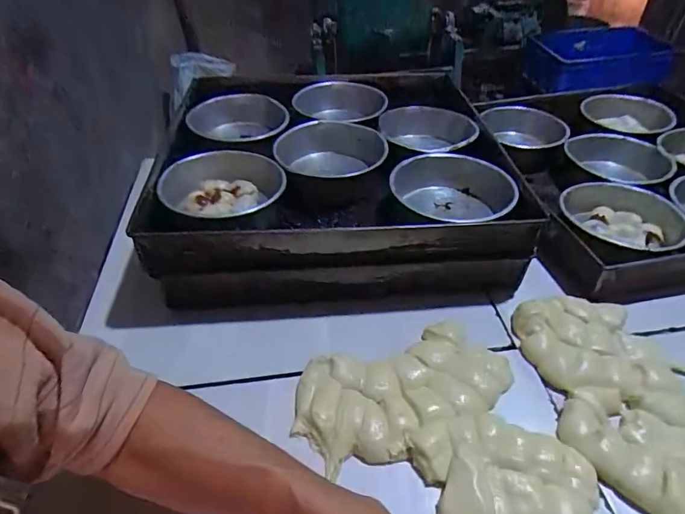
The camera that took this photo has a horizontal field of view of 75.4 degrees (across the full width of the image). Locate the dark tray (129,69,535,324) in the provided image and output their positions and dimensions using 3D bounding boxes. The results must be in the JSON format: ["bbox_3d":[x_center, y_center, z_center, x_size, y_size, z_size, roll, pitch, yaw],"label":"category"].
[{"bbox_3d":[-0.010,-0.135,0.675,0.459,0.120,0.470,-6,41,-2],"label":"dark tray"}]

